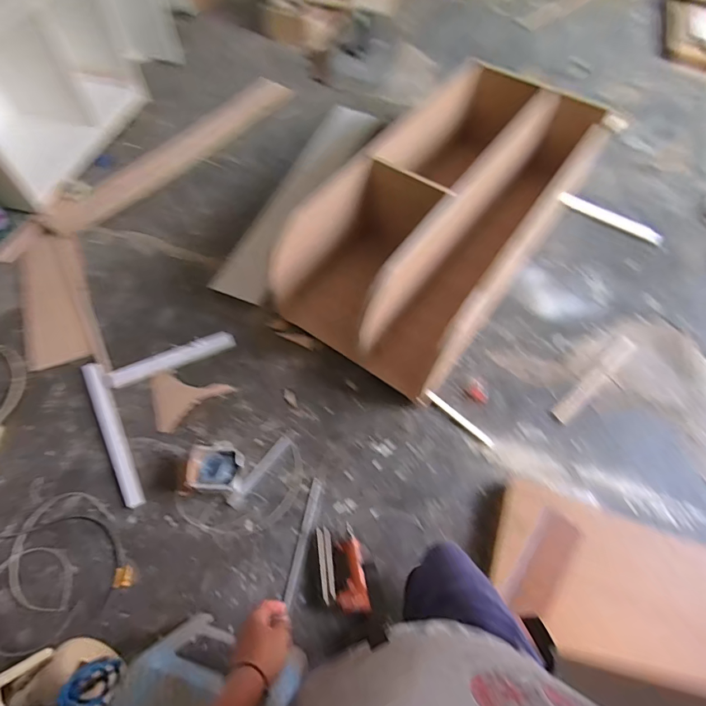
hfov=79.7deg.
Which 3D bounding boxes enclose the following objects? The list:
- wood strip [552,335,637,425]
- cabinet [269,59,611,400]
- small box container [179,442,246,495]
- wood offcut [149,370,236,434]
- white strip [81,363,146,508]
[{"bbox_3d":[0.943,0.093,1.637,0.485,0.021,0.068,-37,70,-21],"label":"wood strip"},{"bbox_3d":[0.362,-0.640,1.760,0.813,0.381,1.468,33,64,15],"label":"cabinet"},{"bbox_3d":[-0.450,0.365,1.372,0.192,0.080,0.162,-1,61,-3],"label":"small box container"},{"bbox_3d":[-0.586,0.146,1.536,0.269,0.011,0.227,-16,64,-11],"label":"wood offcut"},{"bbox_3d":[-0.832,0.263,1.463,0.069,0.018,0.581,-27,66,-16],"label":"white strip"}]

